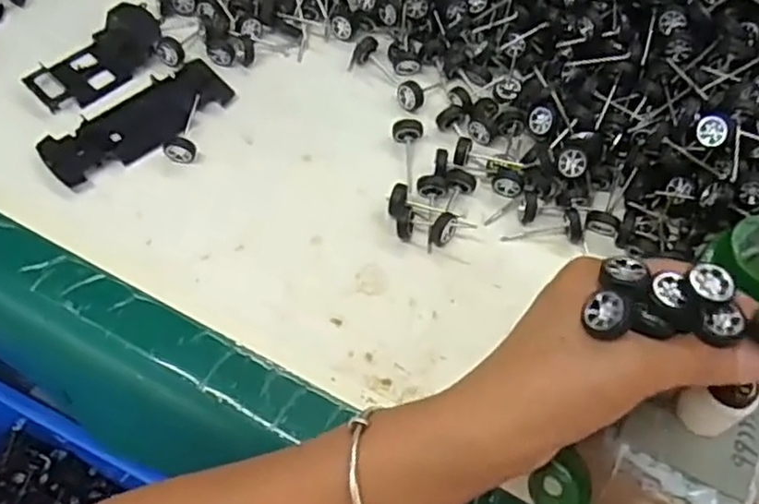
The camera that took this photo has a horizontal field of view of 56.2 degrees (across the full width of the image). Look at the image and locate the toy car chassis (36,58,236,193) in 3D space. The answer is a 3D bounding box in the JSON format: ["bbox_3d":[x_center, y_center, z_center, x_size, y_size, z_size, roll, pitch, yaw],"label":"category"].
[{"bbox_3d":[-0.157,-0.085,0.466,0.122,0.010,0.051,-33,66,-20],"label":"toy car chassis"}]

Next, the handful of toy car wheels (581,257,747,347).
[{"bbox_3d":[0.114,0.018,0.283,0.058,0.014,0.033,2,62,1],"label":"handful of toy car wheels"}]

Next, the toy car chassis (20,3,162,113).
[{"bbox_3d":[-0.193,-0.133,0.490,0.049,0.009,0.095,36,64,18],"label":"toy car chassis"}]

